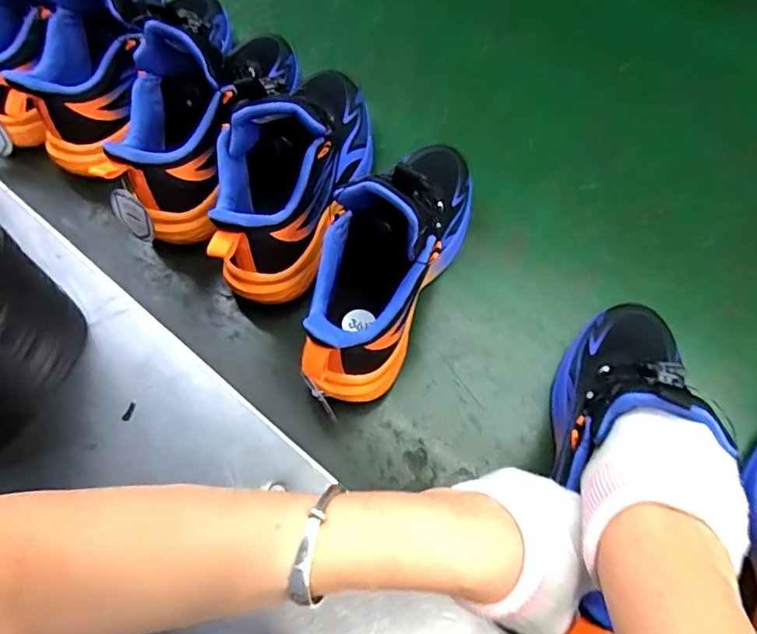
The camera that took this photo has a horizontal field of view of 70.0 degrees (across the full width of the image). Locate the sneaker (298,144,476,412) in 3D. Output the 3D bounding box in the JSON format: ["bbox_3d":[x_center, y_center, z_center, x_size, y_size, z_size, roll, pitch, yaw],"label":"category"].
[{"bbox_3d":[0.012,-0.056,0.409,0.072,0.151,0.236,24,67,13],"label":"sneaker"}]

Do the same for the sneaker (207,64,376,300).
[{"bbox_3d":[-0.069,-0.130,0.449,0.073,0.141,0.226,16,66,10],"label":"sneaker"}]

